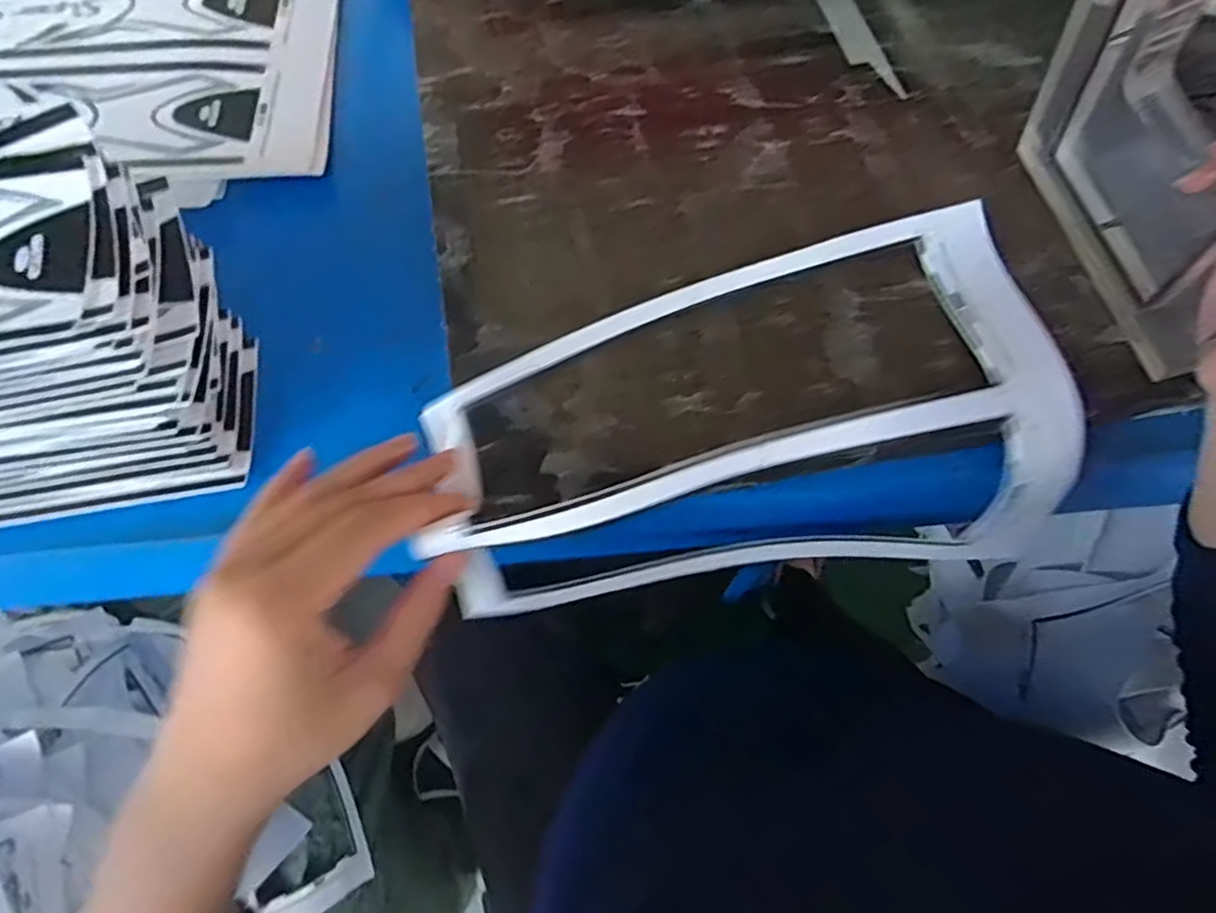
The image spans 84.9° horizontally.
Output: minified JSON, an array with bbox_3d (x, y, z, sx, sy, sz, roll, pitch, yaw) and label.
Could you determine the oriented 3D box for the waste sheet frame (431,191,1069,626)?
[{"bbox_3d":[0.075,-0.020,0.363,0.321,0.123,0.166,-12,67,-4],"label":"waste sheet frame"}]

